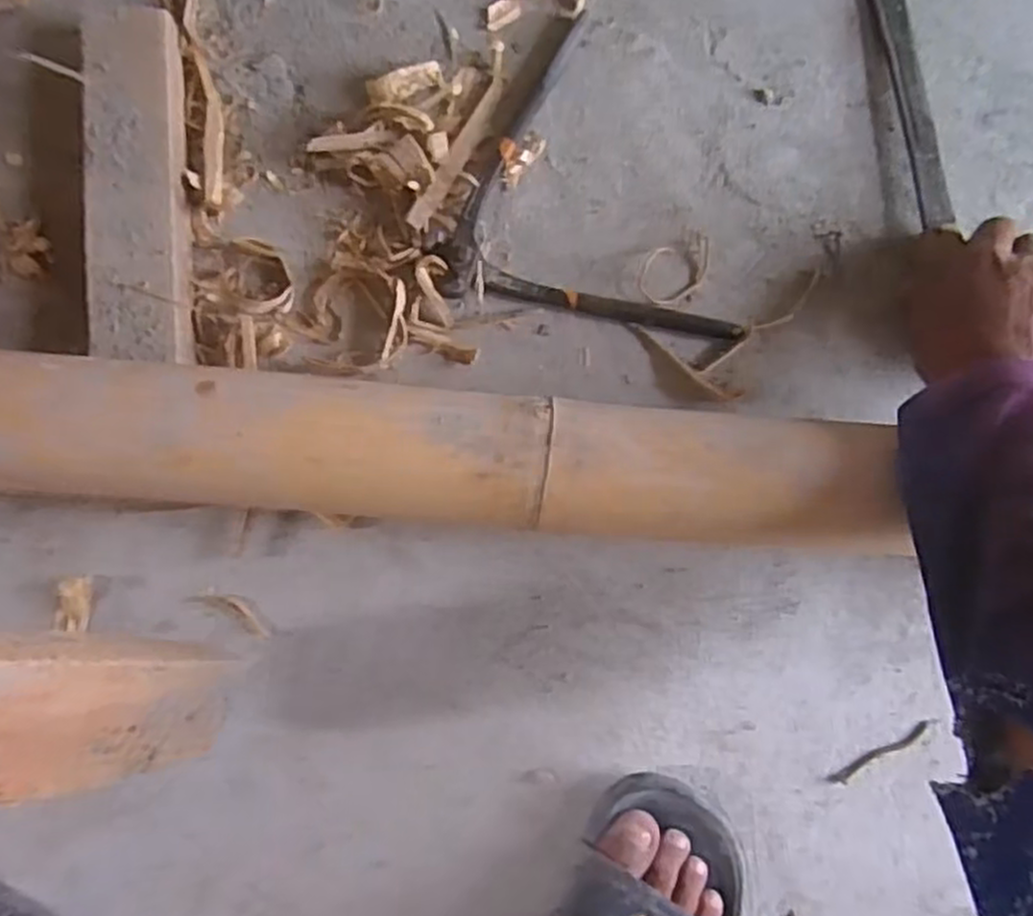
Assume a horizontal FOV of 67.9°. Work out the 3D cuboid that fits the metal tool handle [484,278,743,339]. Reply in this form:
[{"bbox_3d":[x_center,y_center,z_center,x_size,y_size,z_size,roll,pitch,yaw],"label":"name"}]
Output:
[{"bbox_3d":[0.066,-0.102,0.518,0.172,0.016,0.011,12,87,-1],"label":"metal tool handle"}]

